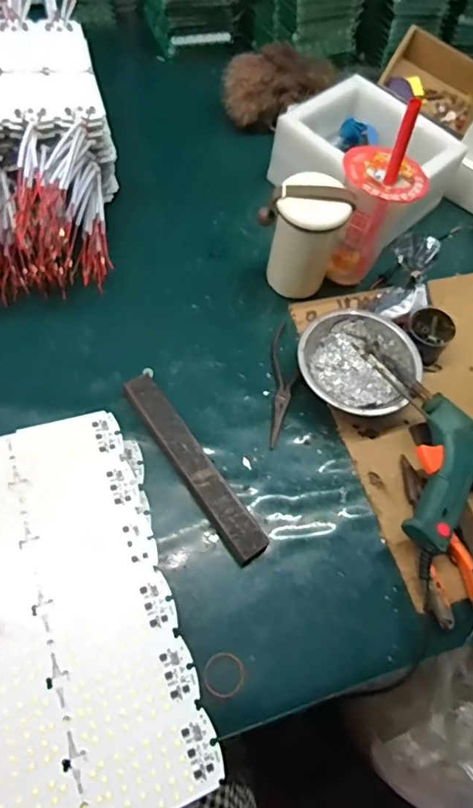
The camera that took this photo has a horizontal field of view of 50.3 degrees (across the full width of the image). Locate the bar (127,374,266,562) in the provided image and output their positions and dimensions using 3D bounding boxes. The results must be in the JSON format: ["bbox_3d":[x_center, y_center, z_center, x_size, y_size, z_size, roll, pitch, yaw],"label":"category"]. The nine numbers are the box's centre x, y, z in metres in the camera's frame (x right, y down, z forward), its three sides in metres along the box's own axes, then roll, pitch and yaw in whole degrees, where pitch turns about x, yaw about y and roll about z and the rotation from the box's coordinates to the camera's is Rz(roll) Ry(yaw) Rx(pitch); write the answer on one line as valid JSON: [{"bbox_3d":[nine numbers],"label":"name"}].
[{"bbox_3d":[-0.043,0.056,0.484,0.031,0.015,0.210,-30,70,-22],"label":"bar"}]

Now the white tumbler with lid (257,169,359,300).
[{"bbox_3d":[0.071,-0.182,0.564,0.081,0.132,0.071,-26,68,-22],"label":"white tumbler with lid"}]

